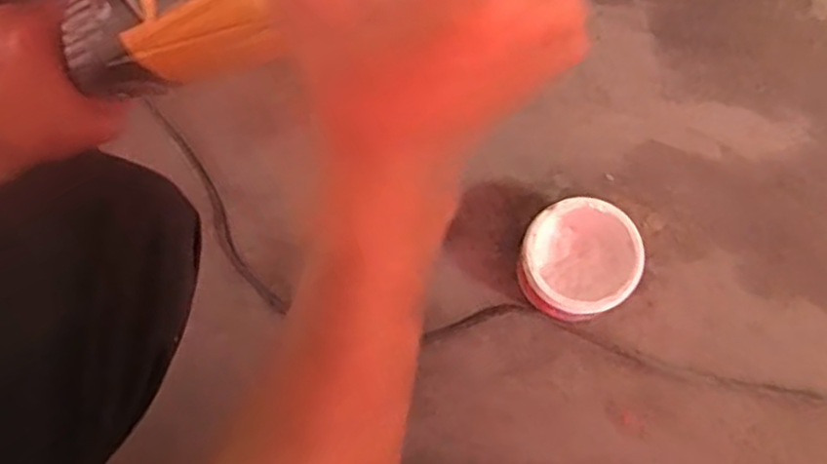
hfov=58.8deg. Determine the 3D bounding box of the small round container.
[{"bbox_3d":[0.158,0.028,0.718,0.107,0.084,0.110,0,78,1],"label":"small round container"}]

